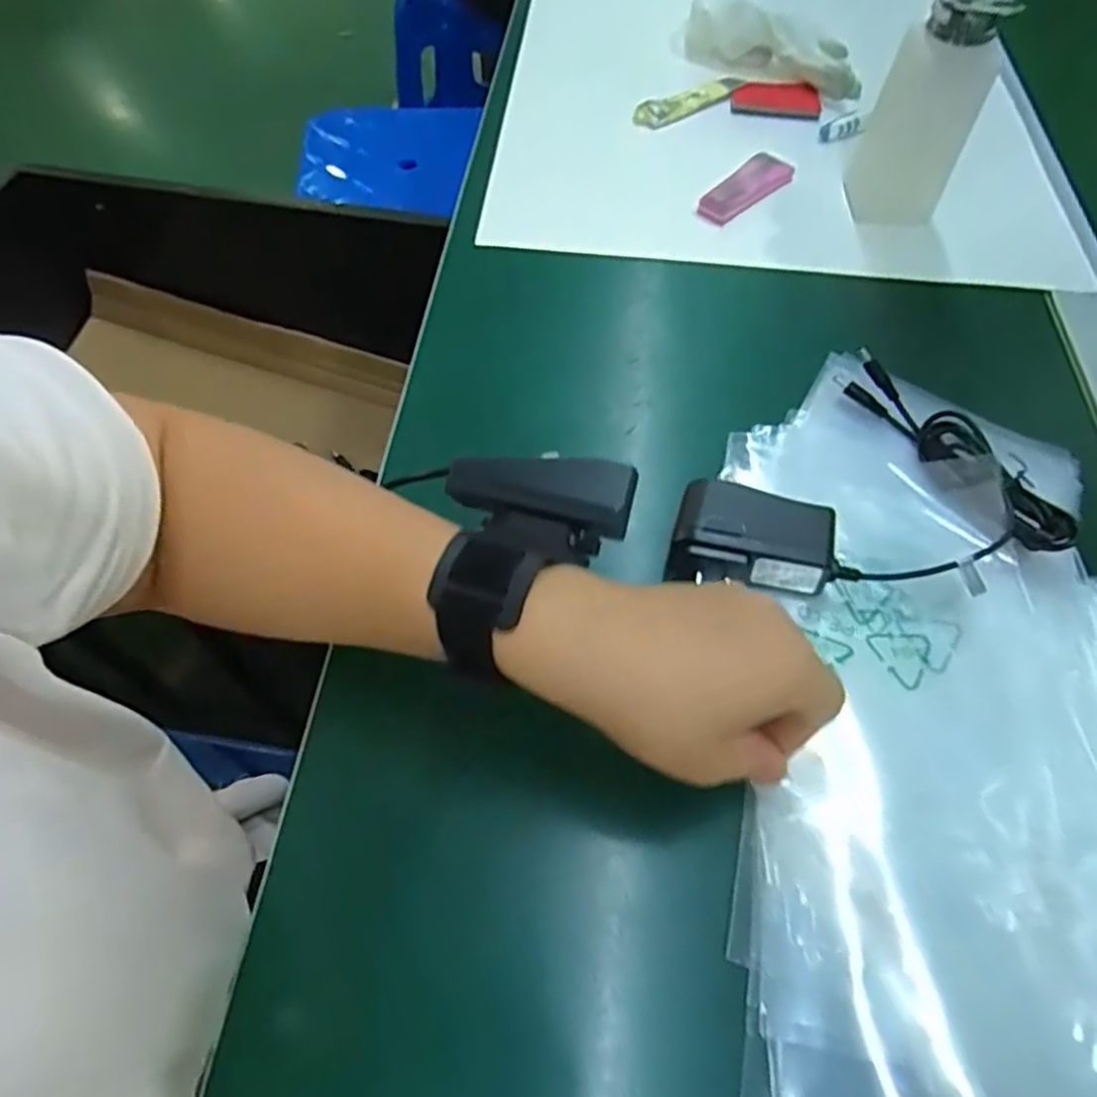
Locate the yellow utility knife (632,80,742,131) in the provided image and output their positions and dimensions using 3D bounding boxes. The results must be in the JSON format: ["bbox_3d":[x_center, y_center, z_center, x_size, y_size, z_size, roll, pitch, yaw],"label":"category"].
[{"bbox_3d":[0.115,-0.365,0.591,0.098,0.014,0.023,-30,64,-18],"label":"yellow utility knife"}]

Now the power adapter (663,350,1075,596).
[{"bbox_3d":[0.140,-0.027,0.361,0.181,0.026,0.130,-17,60,-15],"label":"power adapter"}]

